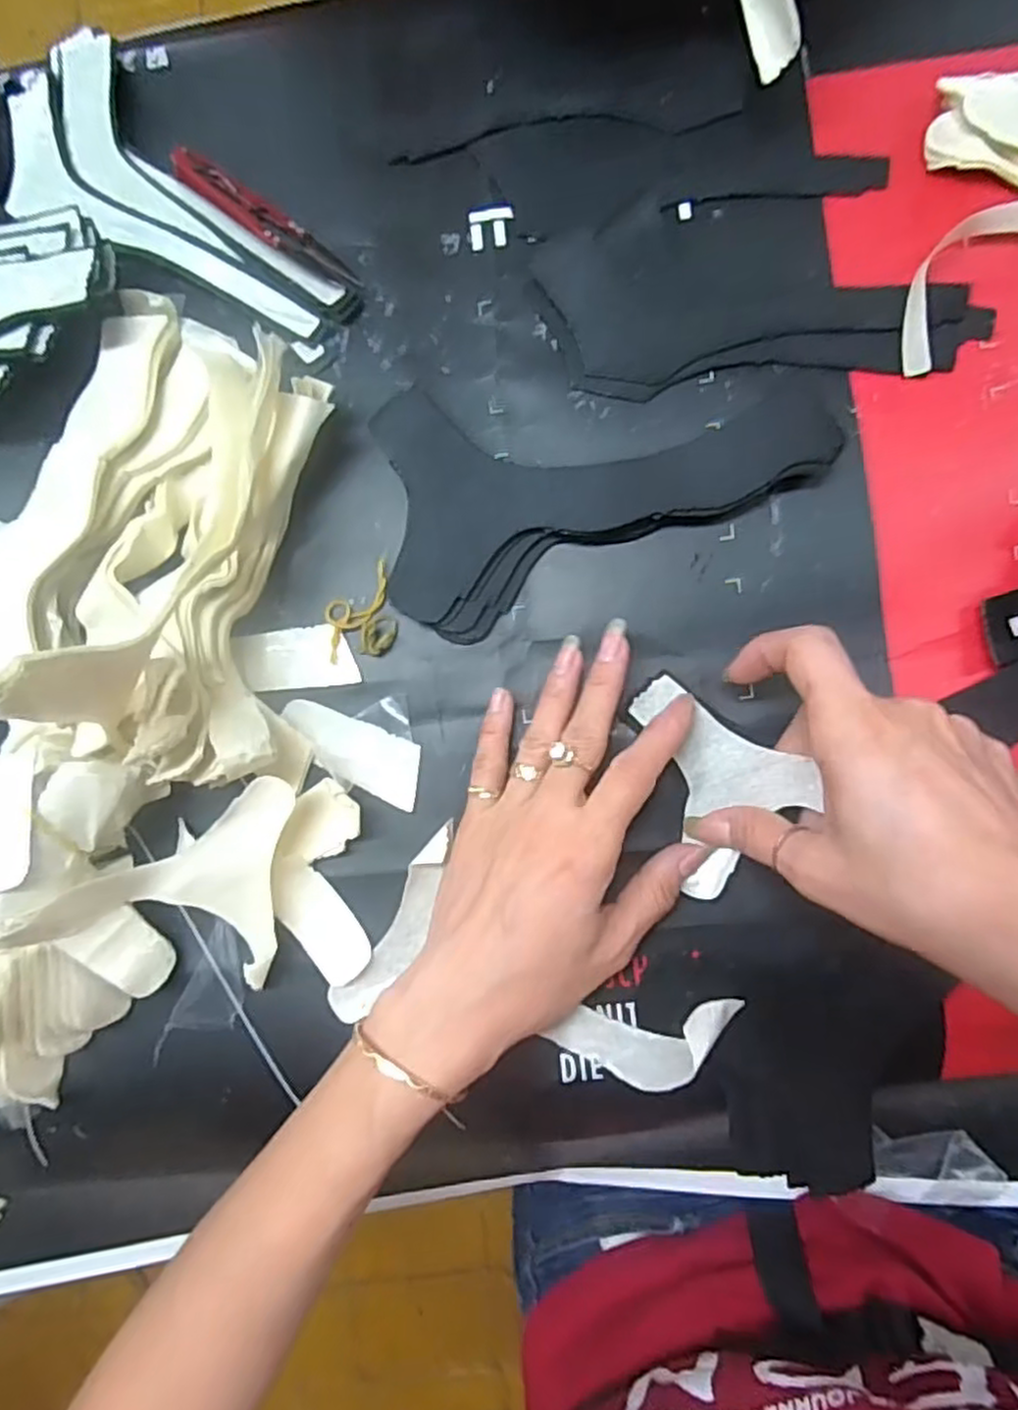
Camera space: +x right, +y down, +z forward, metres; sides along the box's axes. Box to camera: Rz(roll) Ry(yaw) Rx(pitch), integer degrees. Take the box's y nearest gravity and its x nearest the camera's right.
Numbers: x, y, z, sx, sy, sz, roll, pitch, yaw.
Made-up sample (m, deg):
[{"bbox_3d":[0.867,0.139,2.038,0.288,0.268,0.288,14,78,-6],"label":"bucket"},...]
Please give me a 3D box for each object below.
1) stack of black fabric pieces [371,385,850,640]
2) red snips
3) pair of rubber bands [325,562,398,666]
[{"bbox_3d":[0.039,-0.105,0.318,0.197,0.015,0.101,-19,84,1],"label":"stack of black fabric pieces"},{"bbox_3d":[-0.114,-0.225,0.336,0.101,0.006,0.017,35,89,4],"label":"red snips"},{"bbox_3d":[-0.067,-0.041,0.325,0.031,0.004,0.039,-12,86,2],"label":"pair of rubber bands"}]

